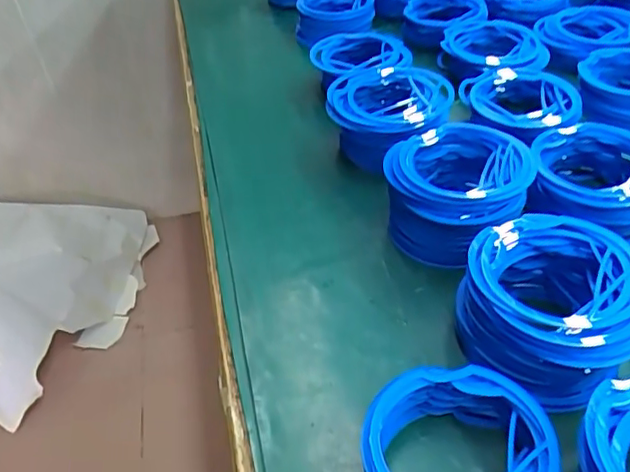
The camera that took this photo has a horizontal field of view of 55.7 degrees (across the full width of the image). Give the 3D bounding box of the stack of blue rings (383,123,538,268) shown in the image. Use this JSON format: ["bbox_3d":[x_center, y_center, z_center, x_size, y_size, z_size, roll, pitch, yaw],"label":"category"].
[{"bbox_3d":[0.106,-0.032,0.464,0.109,0.067,0.101,22,47,26],"label":"stack of blue rings"}]

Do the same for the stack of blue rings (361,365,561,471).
[{"bbox_3d":[0.075,0.121,0.319,0.095,0.035,0.097,4,42,8],"label":"stack of blue rings"}]

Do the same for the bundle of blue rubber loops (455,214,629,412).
[{"bbox_3d":[0.147,0.047,0.374,0.105,0.064,0.109,-2,41,2],"label":"bundle of blue rubber loops"}]

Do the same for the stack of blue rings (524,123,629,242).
[{"bbox_3d":[0.222,-0.044,0.476,0.100,0.052,0.096,5,42,10],"label":"stack of blue rings"}]

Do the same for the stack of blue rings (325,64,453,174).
[{"bbox_3d":[0.067,-0.110,0.564,0.114,0.057,0.111,16,45,21],"label":"stack of blue rings"}]

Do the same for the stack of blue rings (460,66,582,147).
[{"bbox_3d":[0.197,-0.126,0.582,0.107,0.035,0.111,-31,48,-28],"label":"stack of blue rings"}]

